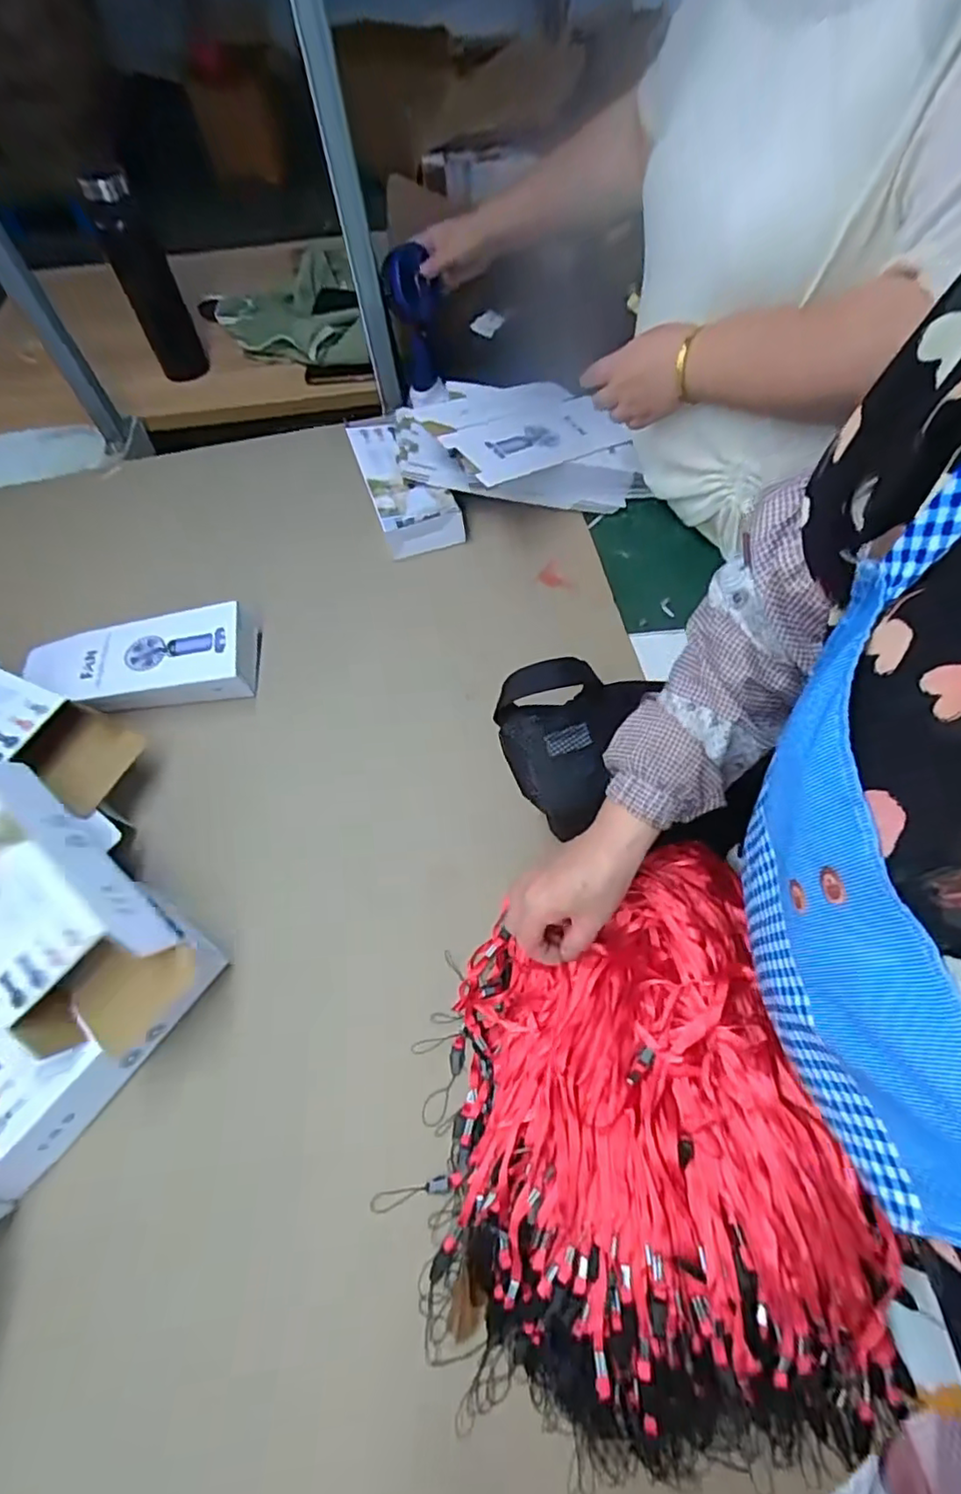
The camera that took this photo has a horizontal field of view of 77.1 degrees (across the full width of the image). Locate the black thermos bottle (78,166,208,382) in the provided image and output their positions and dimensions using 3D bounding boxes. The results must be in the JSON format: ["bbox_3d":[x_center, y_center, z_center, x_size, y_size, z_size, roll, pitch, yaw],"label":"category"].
[{"bbox_3d":[-0.526,-0.733,0.960,0.080,0.276,0.063,-23,61,-10],"label":"black thermos bottle"}]

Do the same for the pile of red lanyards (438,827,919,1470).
[{"bbox_3d":[0.108,0.277,0.441,0.298,0.074,0.372,-13,60,-5],"label":"pile of red lanyards"}]

